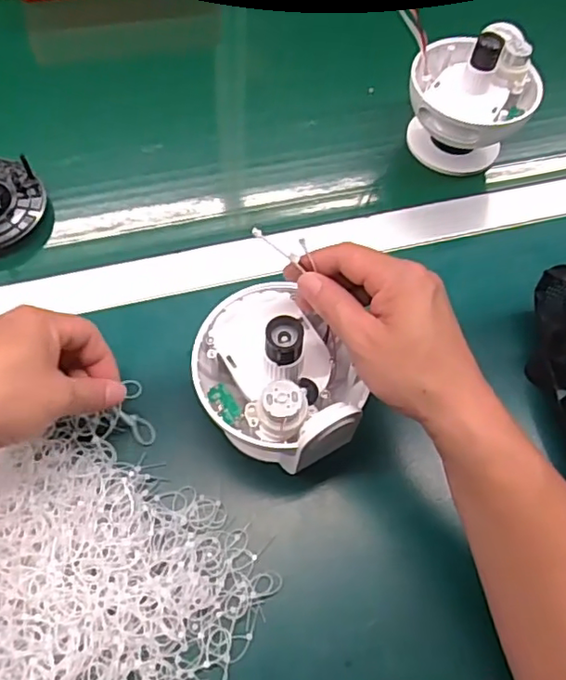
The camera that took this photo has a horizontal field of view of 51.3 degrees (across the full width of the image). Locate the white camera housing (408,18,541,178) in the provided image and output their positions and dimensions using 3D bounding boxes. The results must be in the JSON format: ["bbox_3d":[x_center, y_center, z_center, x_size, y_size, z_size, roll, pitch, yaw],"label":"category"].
[{"bbox_3d":[0.172,-0.220,0.551,0.110,0.117,0.105,1,64,-3],"label":"white camera housing"}]

